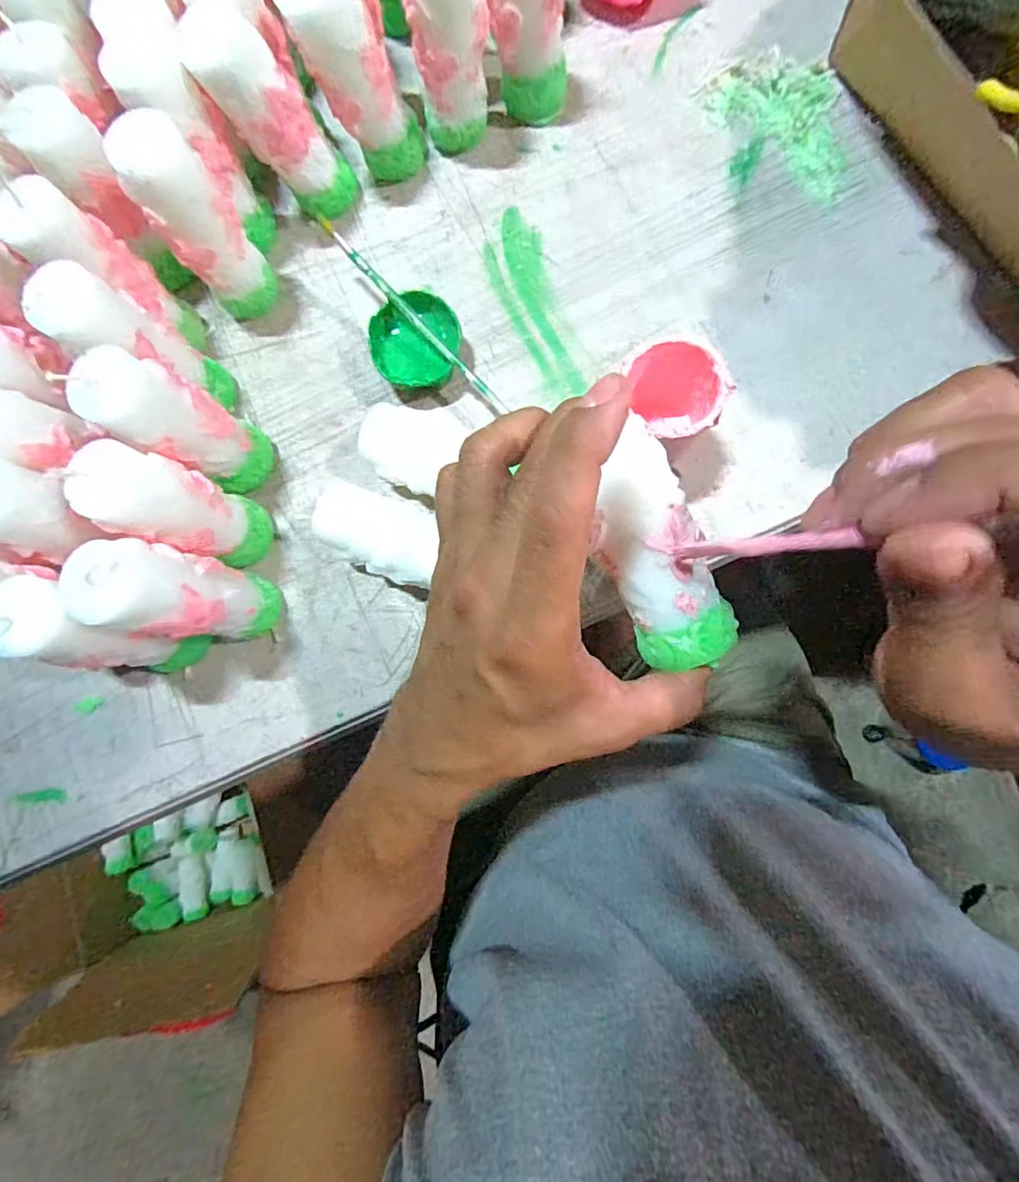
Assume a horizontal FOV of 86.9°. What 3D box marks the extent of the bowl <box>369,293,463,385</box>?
[{"bbox_3d":[-0.054,-0.146,0.325,0.051,0.030,0.050,-1,83,7],"label":"bowl"}]

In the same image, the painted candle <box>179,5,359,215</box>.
[{"bbox_3d":[-0.132,-0.270,0.316,0.052,0.101,0.042,-27,81,3],"label":"painted candle"}]

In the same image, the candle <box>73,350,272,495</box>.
[{"bbox_3d":[-0.174,-0.088,0.294,0.039,0.105,0.039,-1,83,7],"label":"candle"}]

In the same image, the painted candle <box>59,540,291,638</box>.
[{"bbox_3d":[-0.165,0.003,0.280,0.039,0.110,0.043,8,84,8],"label":"painted candle"}]

